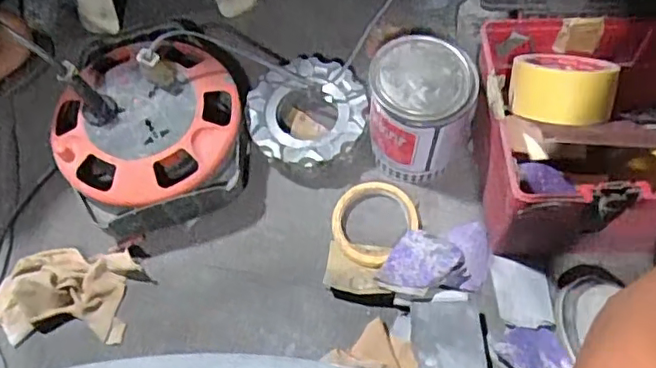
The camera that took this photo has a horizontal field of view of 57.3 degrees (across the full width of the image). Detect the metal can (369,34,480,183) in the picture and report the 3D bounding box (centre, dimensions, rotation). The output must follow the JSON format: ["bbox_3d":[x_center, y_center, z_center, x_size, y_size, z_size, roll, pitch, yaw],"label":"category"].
[{"bbox_3d":[0.095,-0.073,0.631,0.100,0.129,0.091,-1,64,2],"label":"metal can"}]

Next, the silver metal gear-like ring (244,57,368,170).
[{"bbox_3d":[-0.023,-0.074,0.677,0.130,0.055,0.123,-1,64,2],"label":"silver metal gear-like ring"}]

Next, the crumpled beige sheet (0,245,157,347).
[{"bbox_3d":[-0.270,0.110,0.617,0.151,0.028,0.095,0,64,2],"label":"crumpled beige sheet"}]

